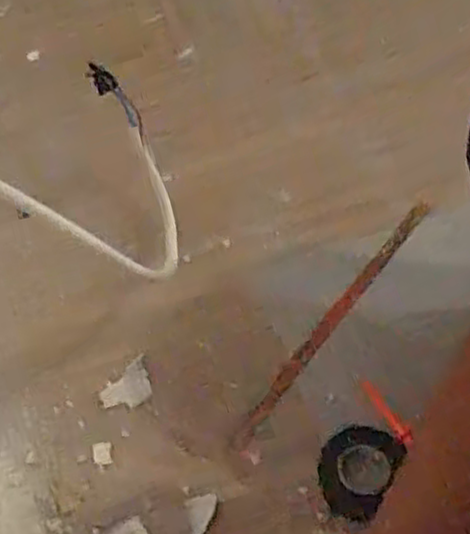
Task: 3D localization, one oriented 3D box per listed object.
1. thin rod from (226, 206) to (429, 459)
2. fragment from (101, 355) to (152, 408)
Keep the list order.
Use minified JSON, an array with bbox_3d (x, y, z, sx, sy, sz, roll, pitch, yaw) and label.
[{"bbox_3d":[0.088,0.042,0.655,0.017,0.008,0.290,32,64,22],"label":"thin rod"},{"bbox_3d":[-0.089,0.102,0.628,0.048,0.004,0.031,-39,62,-19],"label":"fragment"}]

